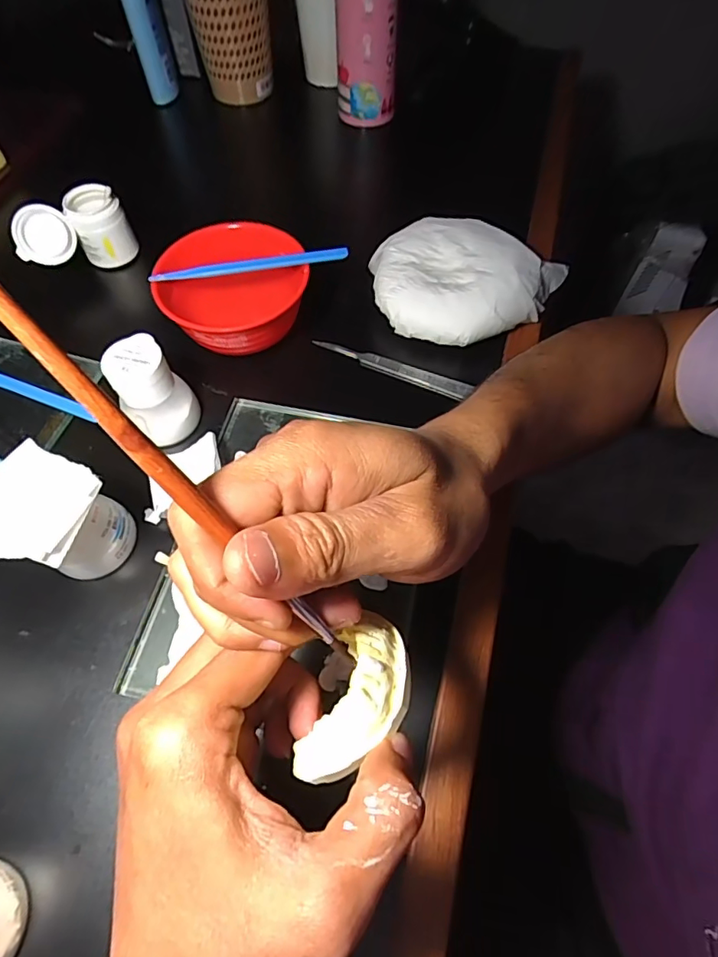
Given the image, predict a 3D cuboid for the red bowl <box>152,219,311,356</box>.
[{"bbox_3d":[-0.093,-0.137,0.383,0.106,0.053,0.098,1,62,-1],"label":"red bowl"}]

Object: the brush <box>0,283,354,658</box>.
[{"bbox_3d":[-0.053,-0.004,0.130,0.008,0.004,0.163,-49,118,-23],"label":"brush"}]

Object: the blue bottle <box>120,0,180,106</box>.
[{"bbox_3d":[-0.223,-0.479,0.517,0.034,0.144,0.038,-18,64,-11],"label":"blue bottle"}]

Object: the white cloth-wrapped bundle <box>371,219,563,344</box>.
[{"bbox_3d":[0.079,-0.152,0.403,0.149,0.057,0.111,22,63,10],"label":"white cloth-wrapped bundle"}]

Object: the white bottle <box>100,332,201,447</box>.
[{"bbox_3d":[-0.136,-0.056,0.335,0.048,0.061,0.043,-23,65,-13],"label":"white bottle"}]

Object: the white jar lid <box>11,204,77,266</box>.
[{"bbox_3d":[-0.251,-0.194,0.402,0.042,0.005,0.043,-6,104,-24],"label":"white jar lid"}]

